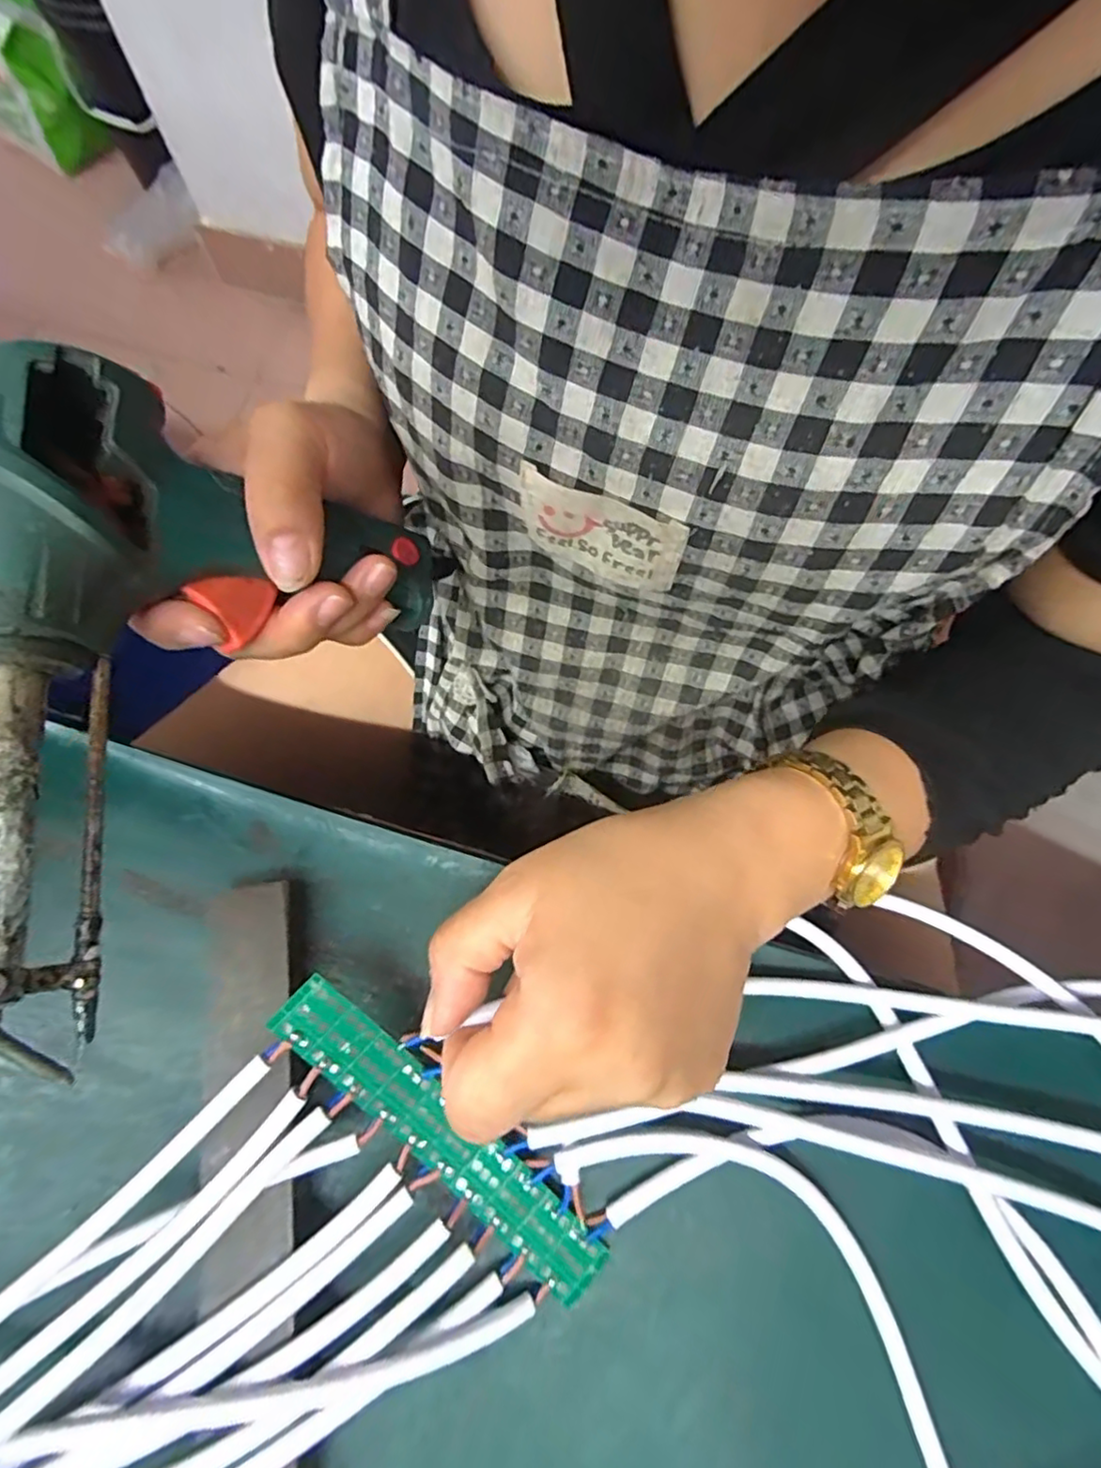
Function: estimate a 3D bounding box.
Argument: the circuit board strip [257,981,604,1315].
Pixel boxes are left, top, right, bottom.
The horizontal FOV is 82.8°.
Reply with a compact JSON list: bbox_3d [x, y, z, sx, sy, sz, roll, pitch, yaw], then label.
[{"bbox_3d":[-0.034,0.128,0.198,0.131,0.006,0.020,46,77,-4],"label":"circuit board strip"}]

